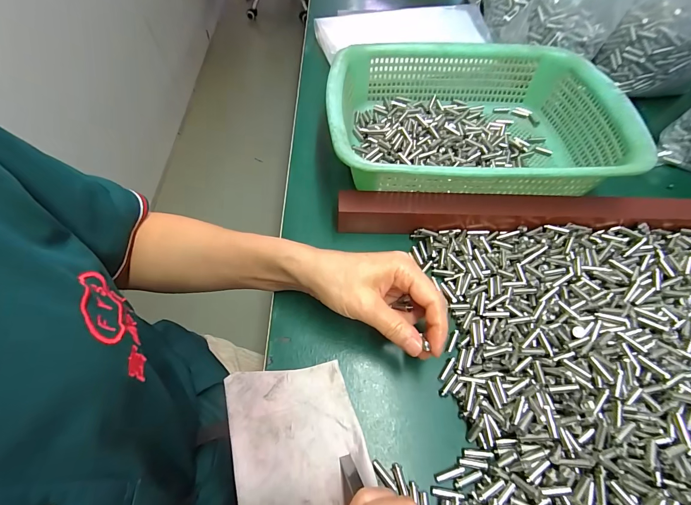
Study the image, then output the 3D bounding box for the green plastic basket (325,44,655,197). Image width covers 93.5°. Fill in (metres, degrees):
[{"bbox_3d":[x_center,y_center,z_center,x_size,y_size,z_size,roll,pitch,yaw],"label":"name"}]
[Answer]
[{"bbox_3d":[0.136,-0.147,0.357,0.297,0.080,0.220,-3,59,3],"label":"green plastic basket"}]

